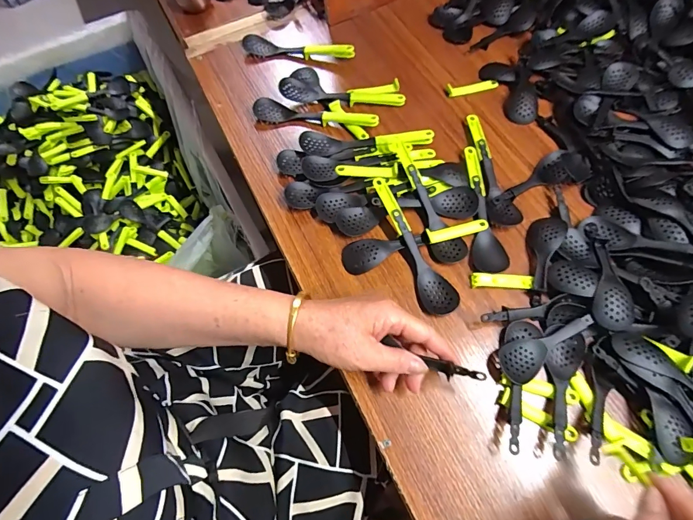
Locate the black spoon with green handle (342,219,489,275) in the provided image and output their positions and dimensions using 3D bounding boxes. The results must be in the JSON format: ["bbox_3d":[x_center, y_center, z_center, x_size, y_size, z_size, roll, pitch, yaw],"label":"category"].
[{"bbox_3d":[0.079,-0.026,0.444,0.175,0.016,0.036,-19,67,-6],"label":"black spoon with green handle"}]

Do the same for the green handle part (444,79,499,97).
[{"bbox_3d":[0.183,-0.252,0.551,0.078,0.013,0.016,-14,66,-3],"label":"green handle part"}]

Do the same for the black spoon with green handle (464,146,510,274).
[{"bbox_3d":[0.163,-0.068,0.461,0.044,0.013,0.177,-3,66,1],"label":"black spoon with green handle"}]

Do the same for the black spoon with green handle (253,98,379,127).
[{"bbox_3d":[-0.043,-0.203,0.519,0.173,0.017,0.032,8,67,6],"label":"black spoon with green handle"}]

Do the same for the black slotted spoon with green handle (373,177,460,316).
[{"bbox_3d":[0.072,-0.018,0.435,0.036,0.024,0.173,-26,67,-8],"label":"black slotted spoon with green handle"}]

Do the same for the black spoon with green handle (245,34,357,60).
[{"bbox_3d":[-0.075,-0.325,0.582,0.173,0.025,0.036,13,68,9],"label":"black spoon with green handle"}]

